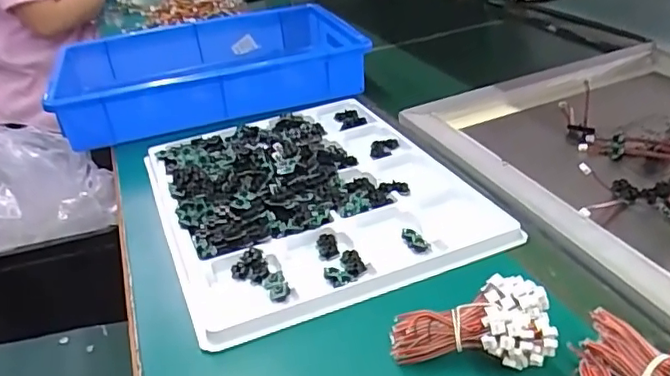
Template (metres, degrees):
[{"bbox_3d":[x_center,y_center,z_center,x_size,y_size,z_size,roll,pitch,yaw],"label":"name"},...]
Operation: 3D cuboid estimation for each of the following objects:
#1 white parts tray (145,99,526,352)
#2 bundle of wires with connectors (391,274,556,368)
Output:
[{"bbox_3d":[-0.031,-0.010,0.594,0.286,0.033,0.345,-17,32,-17],"label":"white parts tray"},{"bbox_3d":[0.091,0.094,0.387,0.107,0.041,0.054,-13,29,8],"label":"bundle of wires with connectors"}]

